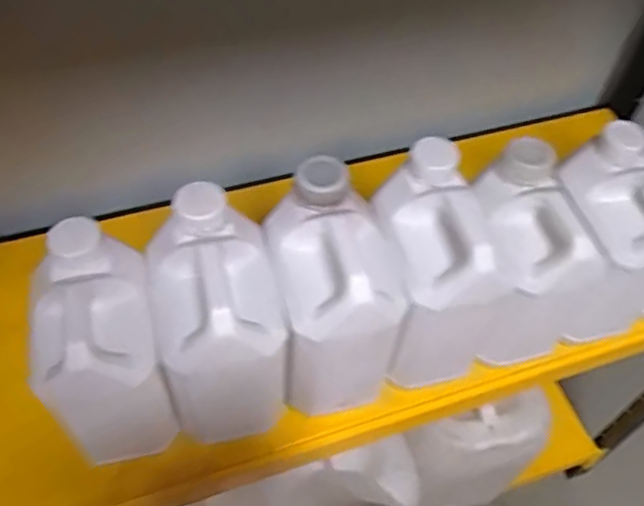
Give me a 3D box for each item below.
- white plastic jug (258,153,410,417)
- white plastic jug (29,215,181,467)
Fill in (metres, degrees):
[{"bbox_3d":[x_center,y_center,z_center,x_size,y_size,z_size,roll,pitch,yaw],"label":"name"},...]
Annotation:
[{"bbox_3d":[0.012,0.044,0.611,0.111,0.226,0.149,-10,54,-11],"label":"white plastic jug"},{"bbox_3d":[-0.200,0.095,0.595,0.101,0.225,0.139,-13,55,-13],"label":"white plastic jug"}]

